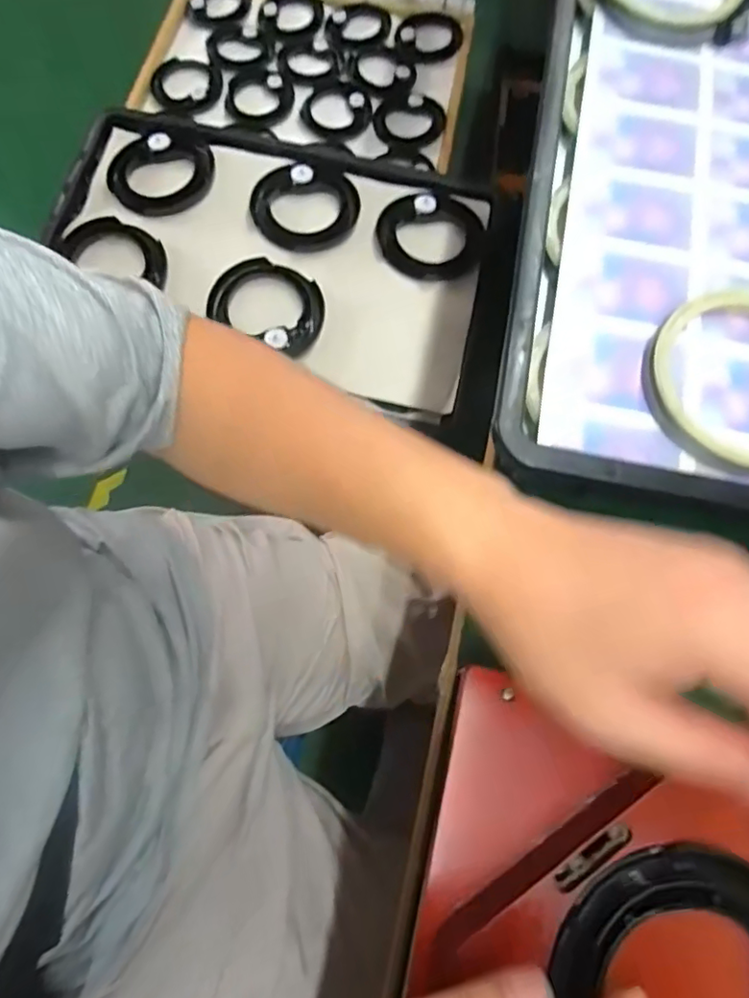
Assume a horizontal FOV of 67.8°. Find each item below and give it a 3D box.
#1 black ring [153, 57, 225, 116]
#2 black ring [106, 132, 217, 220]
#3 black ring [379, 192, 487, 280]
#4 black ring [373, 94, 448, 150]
[{"bbox_3d":[-0.367,-0.811,1.096,0.133,0.034,0.133,1,75,-2],"label":"black ring"},{"bbox_3d":[-0.271,-0.411,0.705,0.129,0.012,0.117,-2,75,-3],"label":"black ring"},{"bbox_3d":[0.072,-0.332,0.699,0.131,0.010,0.126,1,75,-2],"label":"black ring"},{"bbox_3d":[0.068,-0.723,1.064,0.131,0.014,0.115,1,85,4],"label":"black ring"}]

